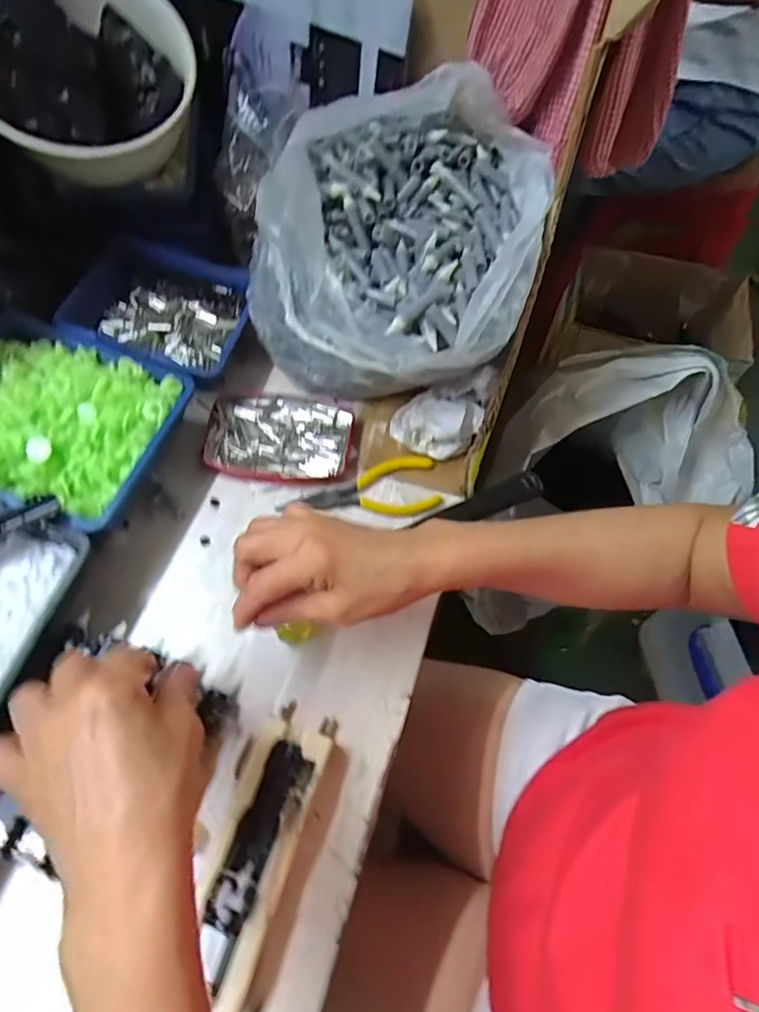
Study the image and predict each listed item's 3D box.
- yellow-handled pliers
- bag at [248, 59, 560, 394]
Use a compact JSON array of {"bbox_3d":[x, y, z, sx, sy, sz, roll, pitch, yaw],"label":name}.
[{"bbox_3d":[-0.011,-0.012,0.425,0.115,0.011,0.047,-8,62,-7],"label":"yellow-handled pliers"},{"bbox_3d":[0.009,-0.195,0.437,0.219,0.168,0.221,13,62,5],"label":"bag"}]

